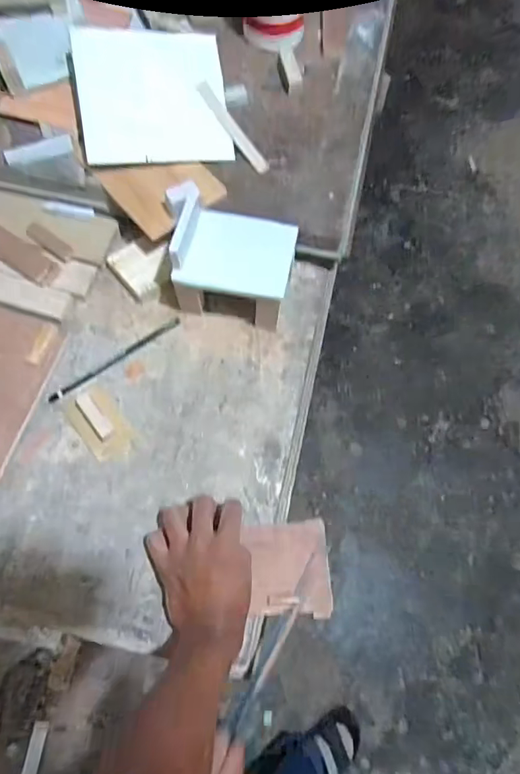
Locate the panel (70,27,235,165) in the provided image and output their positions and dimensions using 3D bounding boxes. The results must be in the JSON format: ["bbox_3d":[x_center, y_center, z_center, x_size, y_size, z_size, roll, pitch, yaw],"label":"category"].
[{"bbox_3d":[-0.121,-0.333,0.558,0.161,0.006,0.157,-8,86,-13],"label":"panel"}]

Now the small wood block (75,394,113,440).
[{"bbox_3d":[-0.168,0.030,0.498,0.017,0.006,0.052,-37,75,-15],"label":"small wood block"}]

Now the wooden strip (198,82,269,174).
[{"bbox_3d":[-0.031,-0.302,0.573,0.019,0.005,0.124,-36,90,-19],"label":"wooden strip"}]

